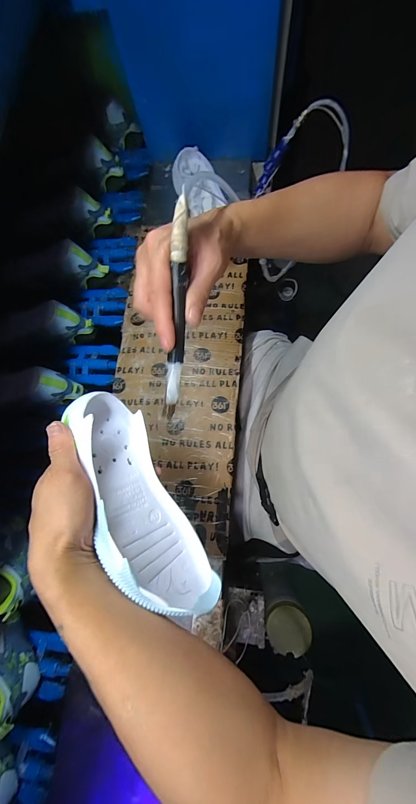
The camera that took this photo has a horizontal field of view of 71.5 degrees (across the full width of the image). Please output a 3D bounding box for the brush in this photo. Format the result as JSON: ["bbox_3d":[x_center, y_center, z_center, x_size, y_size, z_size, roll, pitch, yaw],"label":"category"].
[{"bbox_3d":[-0.026,-0.076,0.249,0.013,0.010,0.180,5,103,2],"label":"brush"}]

